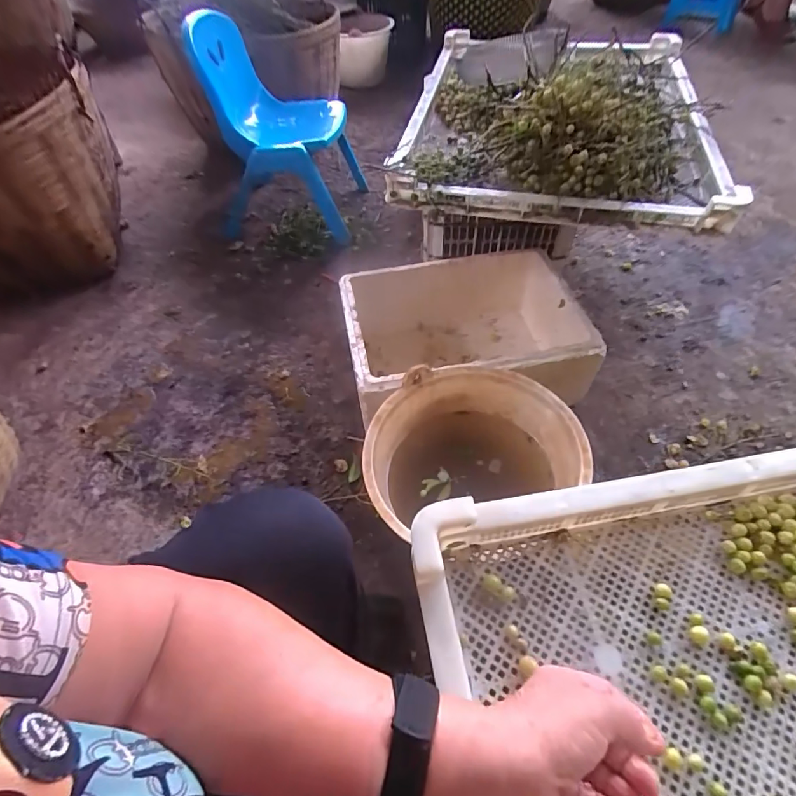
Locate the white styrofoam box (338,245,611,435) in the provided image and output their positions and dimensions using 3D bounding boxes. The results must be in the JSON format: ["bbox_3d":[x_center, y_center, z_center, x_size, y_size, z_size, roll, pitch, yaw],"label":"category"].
[{"bbox_3d":[0.124,-0.119,0.946,0.434,0.189,0.345,-10,55,-5],"label":"white styrofoam box"}]

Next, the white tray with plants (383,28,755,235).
[{"bbox_3d":[0.328,-0.639,0.953,0.588,0.167,0.784,6,55,7],"label":"white tray with plants"}]

